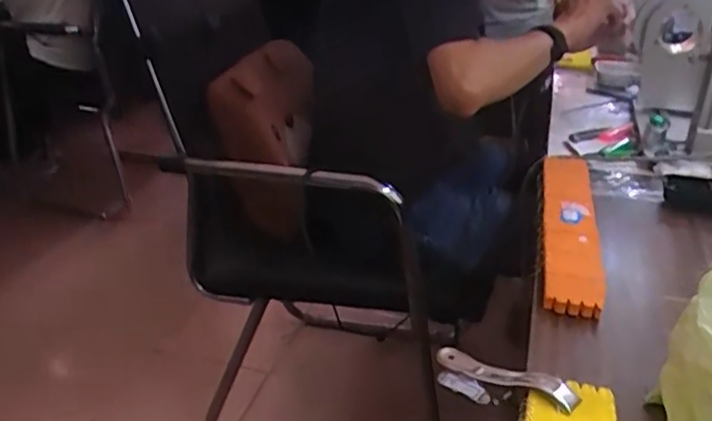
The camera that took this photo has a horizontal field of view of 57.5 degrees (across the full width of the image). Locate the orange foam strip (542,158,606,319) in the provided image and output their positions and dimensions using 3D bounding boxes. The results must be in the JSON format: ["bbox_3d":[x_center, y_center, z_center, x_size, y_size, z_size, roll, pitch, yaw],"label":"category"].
[{"bbox_3d":[0.226,0.013,0.689,0.053,0.016,0.317,8,29,12],"label":"orange foam strip"}]

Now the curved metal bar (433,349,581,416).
[{"bbox_3d":[0.112,0.123,0.487,0.026,0.014,0.114,-24,21,-39],"label":"curved metal bar"}]

